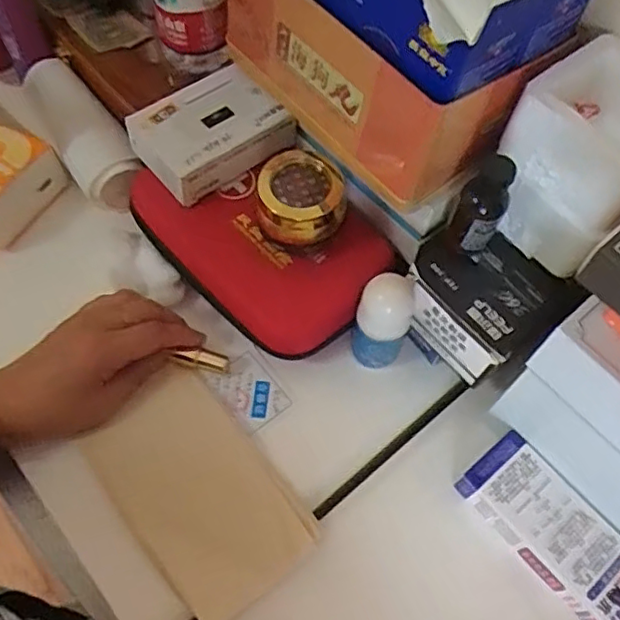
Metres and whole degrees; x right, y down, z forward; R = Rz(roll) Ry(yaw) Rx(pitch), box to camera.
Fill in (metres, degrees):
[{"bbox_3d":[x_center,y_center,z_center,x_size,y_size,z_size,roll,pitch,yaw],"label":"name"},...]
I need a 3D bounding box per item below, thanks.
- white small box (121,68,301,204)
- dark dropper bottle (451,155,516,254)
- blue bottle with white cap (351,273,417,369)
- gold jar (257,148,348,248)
[{"bbox_3d":[-0.078,-0.141,0.490,0.114,0.037,0.078,-32,67,-18],"label":"white small box"},{"bbox_3d":[0.111,-0.066,0.400,0.027,0.075,0.034,25,63,11],"label":"dark dropper bottle"},{"bbox_3d":[0.051,0.014,0.448,0.039,0.103,0.036,1,61,-2],"label":"blue bottle with white cap"},{"bbox_3d":[-0.006,-0.081,0.443,0.064,0.046,0.056,7,61,1],"label":"gold jar"}]

